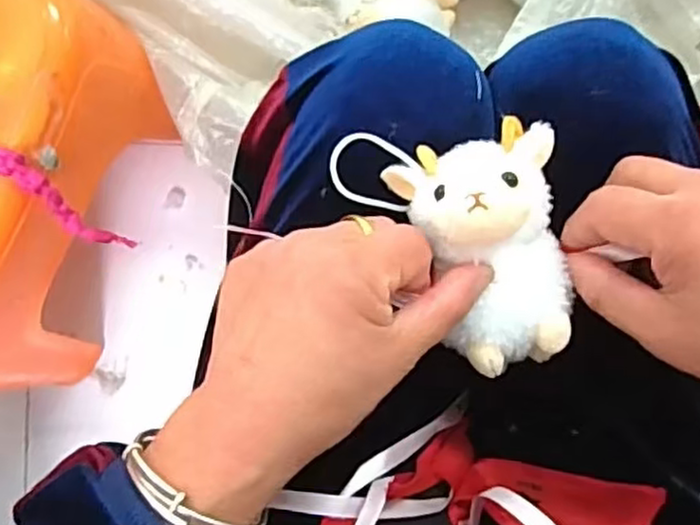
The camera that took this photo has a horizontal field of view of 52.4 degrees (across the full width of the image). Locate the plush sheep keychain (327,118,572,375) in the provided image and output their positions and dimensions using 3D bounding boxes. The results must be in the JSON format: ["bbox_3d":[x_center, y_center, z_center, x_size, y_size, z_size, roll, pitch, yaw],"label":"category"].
[{"bbox_3d":[0.049,-0.007,0.316,0.091,0.048,0.112,-9,91,-2],"label":"plush sheep keychain"}]

